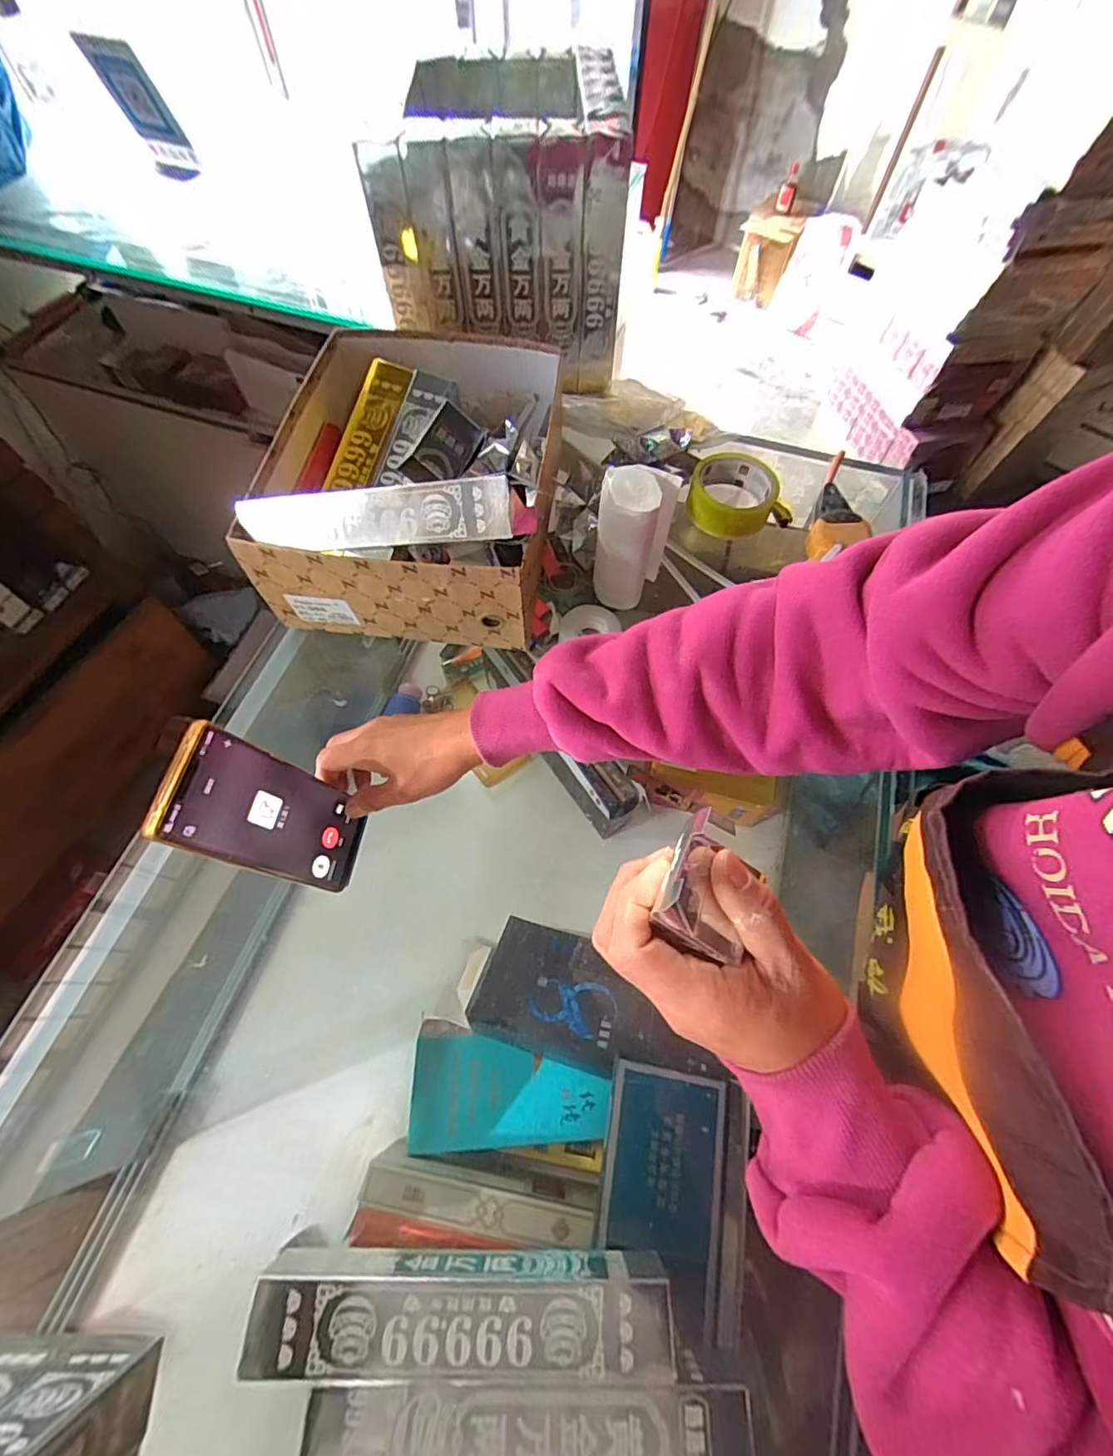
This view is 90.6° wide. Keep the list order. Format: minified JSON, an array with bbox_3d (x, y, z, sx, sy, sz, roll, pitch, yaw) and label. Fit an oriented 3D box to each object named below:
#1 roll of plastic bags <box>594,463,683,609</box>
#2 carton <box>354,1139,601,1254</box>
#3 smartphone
[{"bbox_3d":[0.069,-0.177,0.516,0.056,0.126,0.063,24,66,10],"label":"roll of plastic bags"},{"bbox_3d":[-0.067,0.423,0.502,0.199,0.092,0.035,12,65,4],"label":"carton"},{"bbox_3d":[-0.190,0.063,0.378,0.010,0.157,0.074,2,61,28],"label":"smartphone"}]

